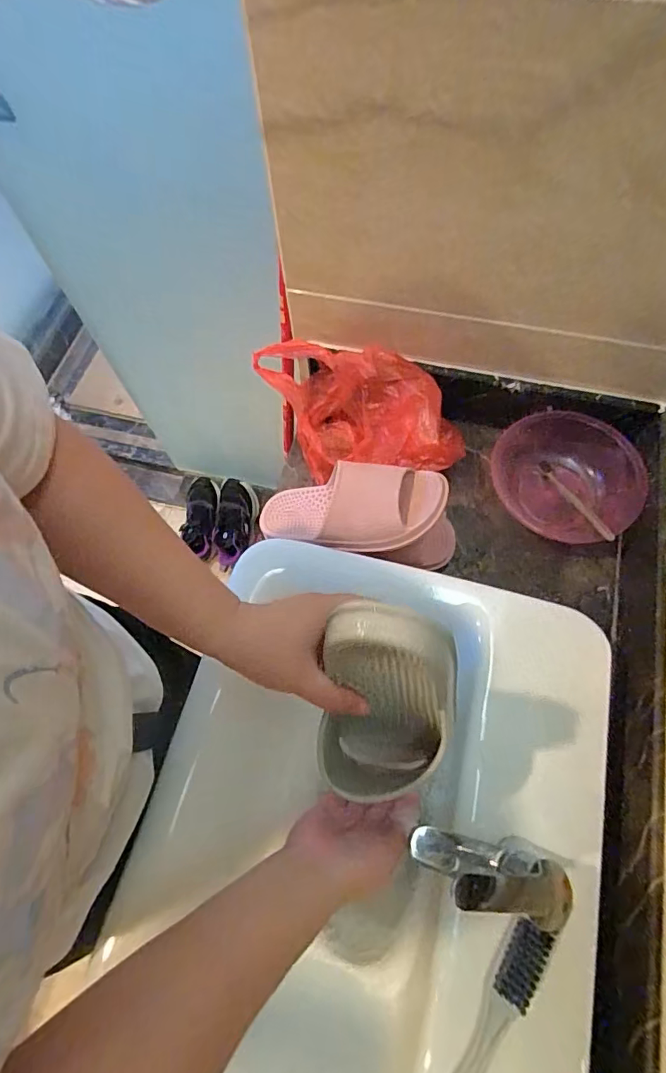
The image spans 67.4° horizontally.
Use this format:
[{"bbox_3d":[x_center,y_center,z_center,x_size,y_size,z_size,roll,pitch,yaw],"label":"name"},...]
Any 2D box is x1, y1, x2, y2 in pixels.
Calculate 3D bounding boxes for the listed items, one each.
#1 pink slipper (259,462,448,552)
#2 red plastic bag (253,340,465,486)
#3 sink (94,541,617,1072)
[{"bbox_3d":[0.007,-0.034,0.628,0.258,0.064,0.099,-6,63,30],"label":"pink slipper"},{"bbox_3d":[0.021,-0.167,0.691,0.319,0.116,0.153,22,69,11],"label":"red plastic bag"},{"bbox_3d":[0.040,0.297,0.518,0.424,0.133,0.542,13,67,8],"label":"sink"}]

